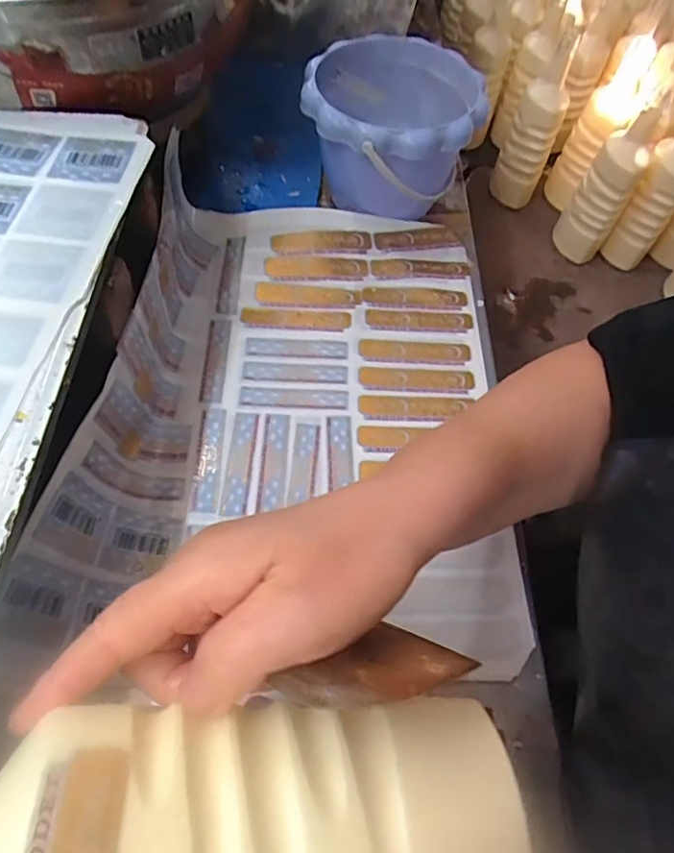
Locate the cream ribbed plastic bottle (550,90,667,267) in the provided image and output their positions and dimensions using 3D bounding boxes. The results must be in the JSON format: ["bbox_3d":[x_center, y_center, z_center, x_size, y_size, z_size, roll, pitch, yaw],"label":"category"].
[{"bbox_3d":[0.402,-0.353,0.834,0.076,0.222,0.085,28,60,10],"label":"cream ribbed plastic bottle"}]

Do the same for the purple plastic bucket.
[{"bbox_3d":[0.044,-0.259,0.511,0.143,0.113,0.148,1,61,-3],"label":"purple plastic bucket"}]

